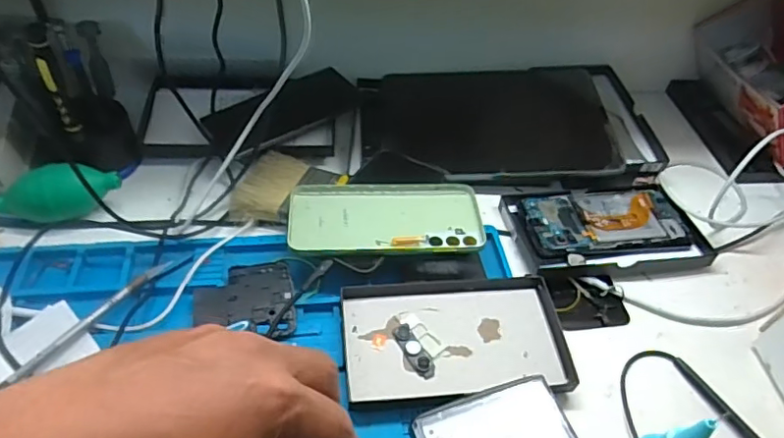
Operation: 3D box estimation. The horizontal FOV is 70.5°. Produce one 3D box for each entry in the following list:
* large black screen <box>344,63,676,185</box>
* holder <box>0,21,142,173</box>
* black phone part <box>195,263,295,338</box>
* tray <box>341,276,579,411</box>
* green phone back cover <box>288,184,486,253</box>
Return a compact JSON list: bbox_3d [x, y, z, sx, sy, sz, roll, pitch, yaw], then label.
[{"bbox_3d":[0.128,-0.111,0.616,0.321,0.029,0.203,0,49,-4],"label":"large black screen"},{"bbox_3d":[-0.302,-0.113,0.499,0.101,0.138,0.092,-28,56,-25],"label":"holder"},{"bbox_3d":[-0.118,0.064,0.451,0.079,0.009,0.071,-1,49,-5],"label":"black phone part"},{"bbox_3d":[0.048,0.093,0.443,0.171,0.012,0.102,-4,49,-8],"label":"tray"},{"bbox_3d":[-0.005,-0.002,0.493,0.167,0.005,0.085,-1,47,-4],"label":"green phone back cover"}]

